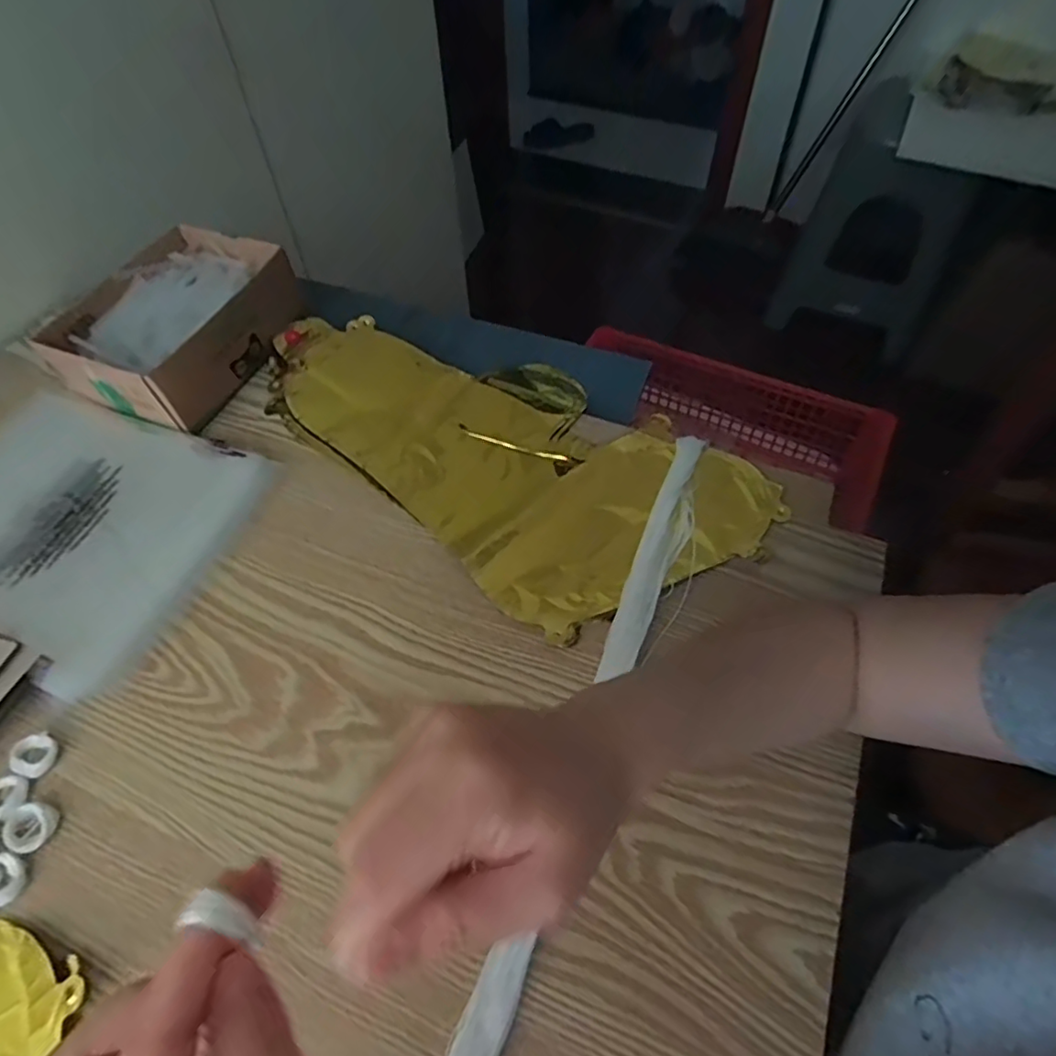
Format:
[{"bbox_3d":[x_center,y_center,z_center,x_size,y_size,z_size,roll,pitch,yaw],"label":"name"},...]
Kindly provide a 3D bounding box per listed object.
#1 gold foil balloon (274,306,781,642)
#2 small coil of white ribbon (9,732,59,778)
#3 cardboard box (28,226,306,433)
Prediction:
[{"bbox_3d":[-0.028,-0.077,0.514,0.427,0.011,0.207,36,64,22],"label":"gold foil balloon"},{"bbox_3d":[-0.302,0.138,0.384,0.028,0.004,0.024,33,62,20],"label":"small coil of white ribbon"},{"bbox_3d":[-0.310,-0.183,0.561,0.145,0.058,0.189,14,58,9],"label":"cardboard box"}]

